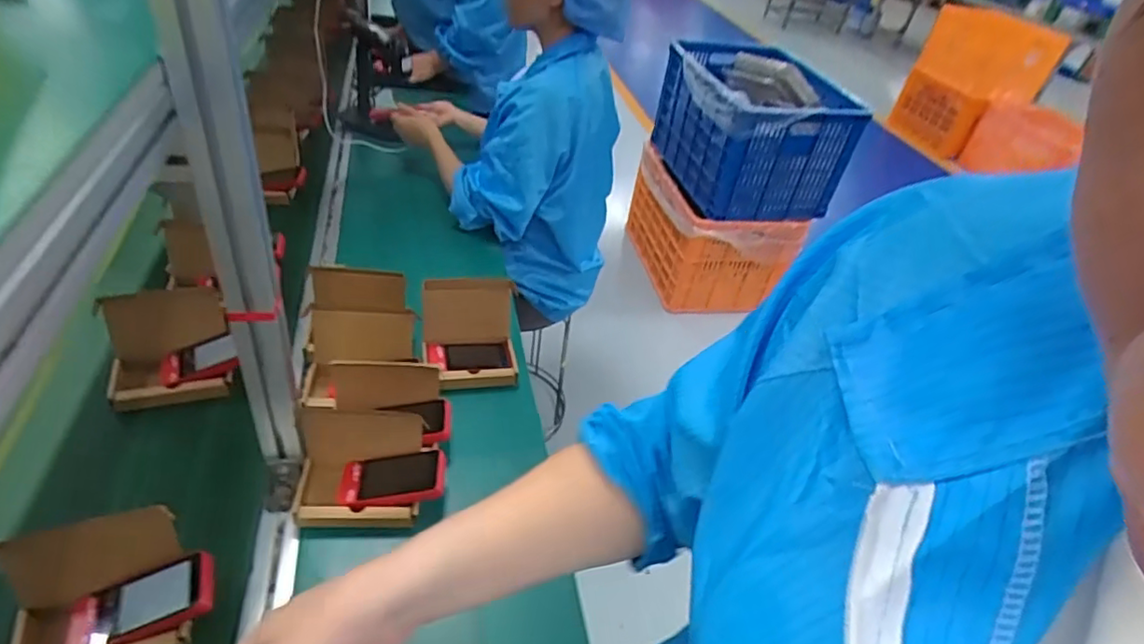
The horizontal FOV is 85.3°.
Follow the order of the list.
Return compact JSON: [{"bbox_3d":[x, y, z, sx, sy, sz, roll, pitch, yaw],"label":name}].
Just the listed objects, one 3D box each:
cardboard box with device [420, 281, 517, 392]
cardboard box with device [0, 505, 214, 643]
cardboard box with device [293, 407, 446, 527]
[{"bbox_3d":[-0.152,0.021,0.930,0.137,0.106,0.147,-5,42,-12],"label":"cardboard box with device"},{"bbox_3d":[-0.444,0.267,0.594,0.178,0.113,0.112,-13,44,-21],"label":"cardboard box with device"},{"bbox_3d":[-0.233,0.164,0.718,0.170,0.078,0.109,1,41,-6],"label":"cardboard box with device"}]

